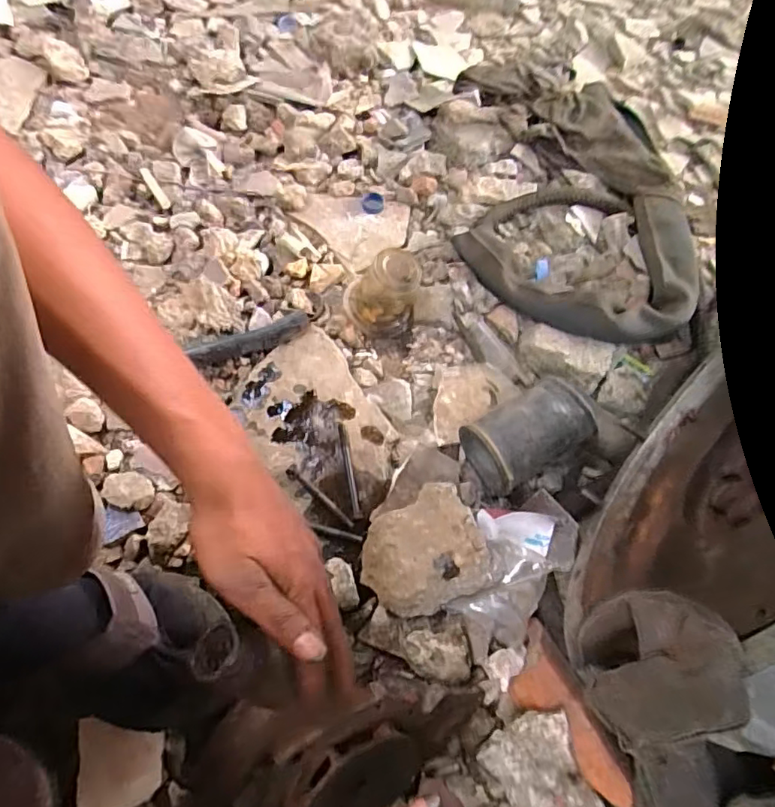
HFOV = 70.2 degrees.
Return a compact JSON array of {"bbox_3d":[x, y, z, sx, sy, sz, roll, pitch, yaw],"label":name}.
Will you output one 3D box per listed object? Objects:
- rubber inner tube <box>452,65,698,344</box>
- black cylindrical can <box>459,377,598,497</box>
[{"bbox_3d":[0.239,-0.291,0.739,0.285,0.049,0.474,4,59,-5],"label":"rubber inner tube"},{"bbox_3d":[0.149,0.032,0.570,0.122,0.073,0.075,-25,64,-12],"label":"black cylindrical can"}]

